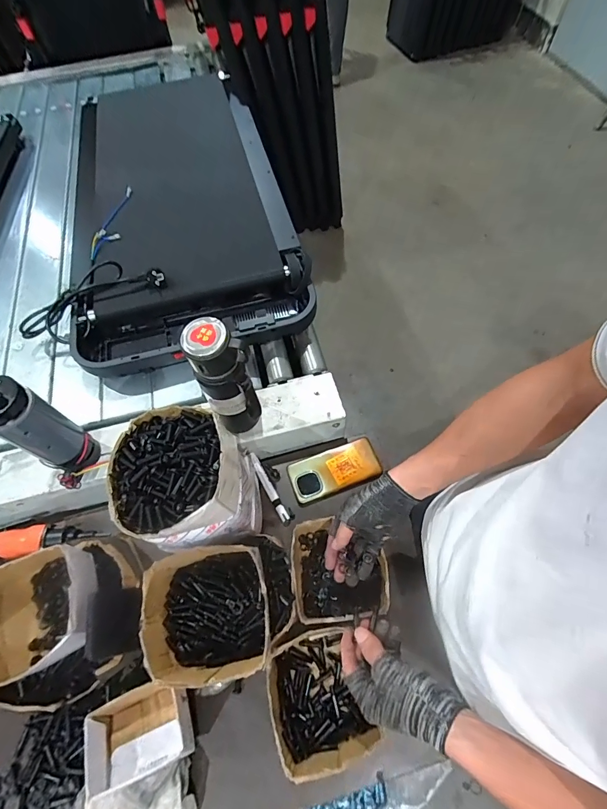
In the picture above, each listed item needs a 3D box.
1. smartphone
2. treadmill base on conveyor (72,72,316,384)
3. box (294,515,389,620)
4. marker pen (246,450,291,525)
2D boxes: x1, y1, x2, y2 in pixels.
[{"bbox_3d":[0.058,0.120,0.695,0.168,0.007,0.082,-19,63,-7],"label":"smartphone"},{"bbox_3d":[-0.304,-0.511,0.922,0.471,0.095,0.951,-13,63,-4],"label":"treadmill base on conveyor"},{"bbox_3d":[0.057,0.257,0.595,0.140,0.079,0.139,-8,62,-1],"label":"box"},{"bbox_3d":[-0.064,0.148,0.680,0.019,0.014,0.147,-29,65,-12],"label":"marker pen"}]

